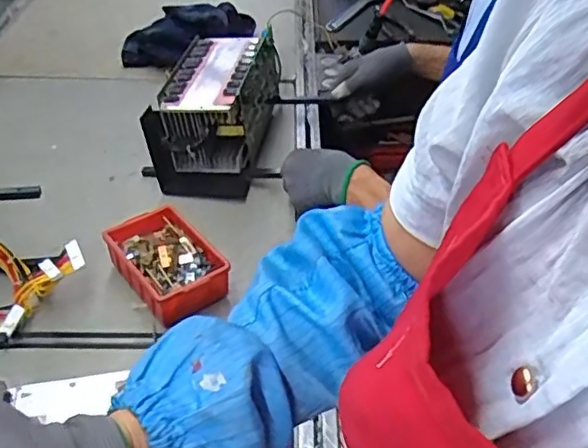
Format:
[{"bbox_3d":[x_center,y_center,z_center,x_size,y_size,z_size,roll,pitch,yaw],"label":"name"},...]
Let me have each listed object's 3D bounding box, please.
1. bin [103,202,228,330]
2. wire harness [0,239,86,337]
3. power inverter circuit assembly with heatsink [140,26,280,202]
[{"bbox_3d":[-0.152,0.050,0.752,0.102,0.053,0.151,-29,49,-29],"label":"bin"},{"bbox_3d":[-0.334,0.053,0.727,0.132,0.093,0.136,31,50,31],"label":"wire harness"},{"bbox_3d":[-0.117,-0.178,0.955,0.163,0.131,0.288,6,41,6],"label":"power inverter circuit assembly with heatsink"}]

